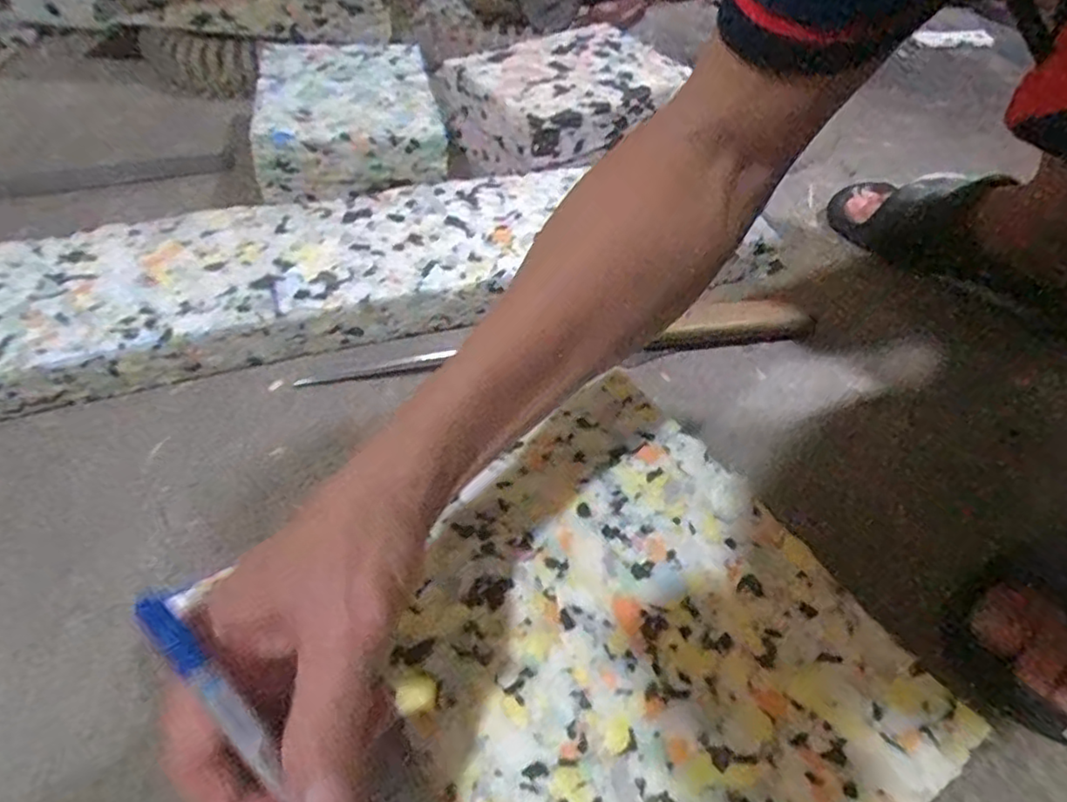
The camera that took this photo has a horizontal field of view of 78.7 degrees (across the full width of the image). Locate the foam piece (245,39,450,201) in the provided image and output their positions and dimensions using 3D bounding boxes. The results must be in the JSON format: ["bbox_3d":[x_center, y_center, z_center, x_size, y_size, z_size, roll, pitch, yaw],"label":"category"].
[{"bbox_3d":[-0.178,-0.288,0.631,0.163,0.047,0.230,-8,50,-11],"label":"foam piece"}]

